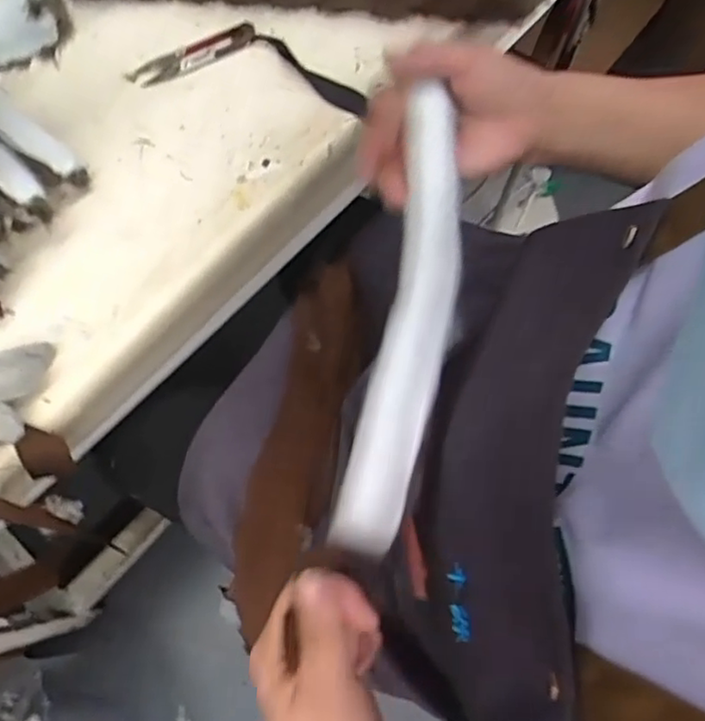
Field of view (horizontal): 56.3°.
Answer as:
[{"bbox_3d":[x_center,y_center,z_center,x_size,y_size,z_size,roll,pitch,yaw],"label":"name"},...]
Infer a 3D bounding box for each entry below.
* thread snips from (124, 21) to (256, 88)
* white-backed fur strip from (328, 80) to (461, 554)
[{"bbox_3d":[-0.127,-0.242,0.521,0.104,0.008,0.024,-21,76,-4],"label":"thread snips"},{"bbox_3d":[0.036,-0.024,0.392,0.045,0.014,0.270,11,86,4],"label":"white-backed fur strip"}]

